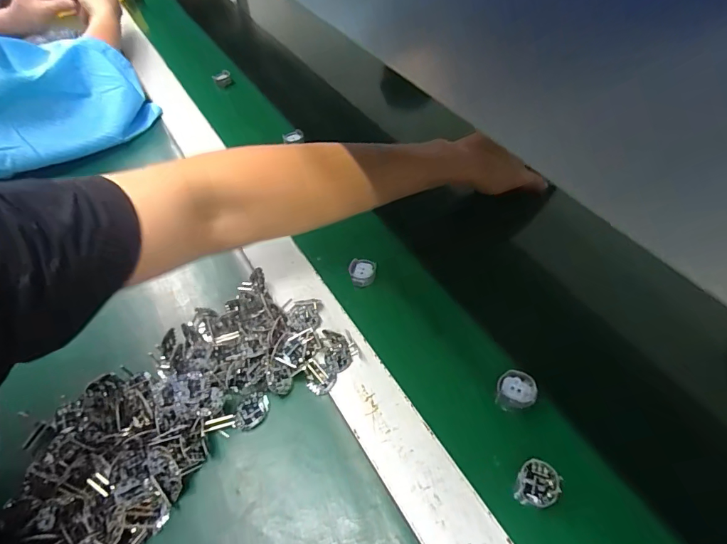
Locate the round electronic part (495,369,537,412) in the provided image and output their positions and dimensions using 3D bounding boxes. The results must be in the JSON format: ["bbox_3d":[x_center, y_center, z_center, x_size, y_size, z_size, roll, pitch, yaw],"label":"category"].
[{"bbox_3d":[0.121,0.094,0.336,0.033,0.007,0.029,-8,52,-4],"label":"round electronic part"}]

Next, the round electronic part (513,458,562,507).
[{"bbox_3d":[0.122,0.146,0.291,0.026,0.009,0.031,15,54,13],"label":"round electronic part"}]

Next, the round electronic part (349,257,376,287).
[{"bbox_3d":[-0.001,-0.001,0.412,0.026,0.009,0.031,-1,52,2],"label":"round electronic part"}]

